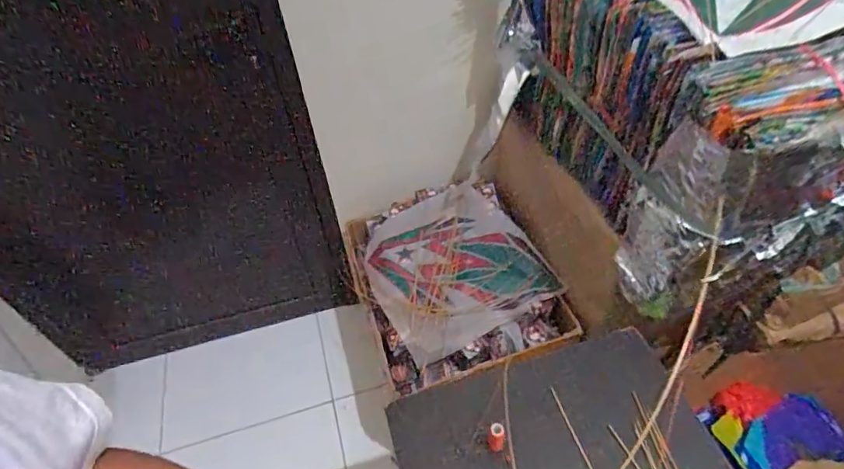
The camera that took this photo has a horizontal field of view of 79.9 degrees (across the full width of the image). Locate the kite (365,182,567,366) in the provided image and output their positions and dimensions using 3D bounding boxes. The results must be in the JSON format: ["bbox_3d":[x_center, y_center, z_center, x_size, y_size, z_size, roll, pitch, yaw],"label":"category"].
[{"bbox_3d":[0.062,0.066,1.241,0.385,0.081,0.424,-21,48,-15],"label":"kite"}]

